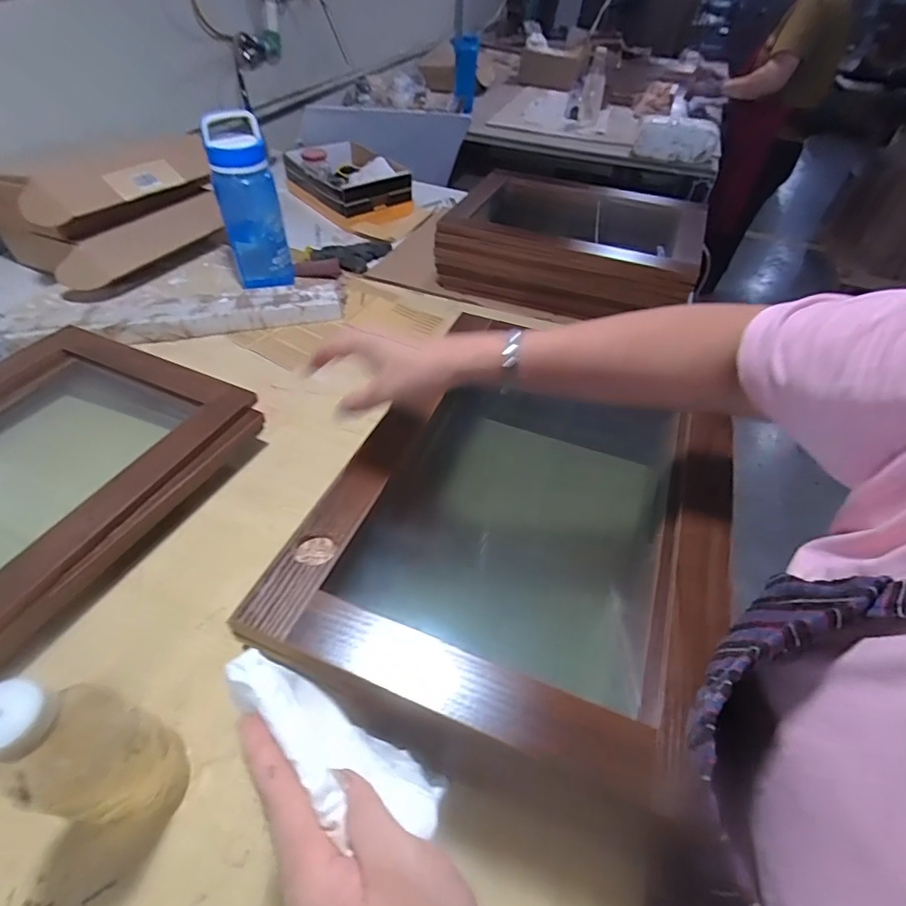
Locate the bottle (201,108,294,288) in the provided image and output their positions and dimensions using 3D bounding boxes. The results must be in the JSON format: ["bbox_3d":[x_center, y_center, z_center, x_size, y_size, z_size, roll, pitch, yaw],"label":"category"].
[{"bbox_3d":[-0.359,-0.428,0.880,0.101,0.283,0.075,-13,49,-15],"label":"bottle"}]

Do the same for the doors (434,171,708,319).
[{"bbox_3d":[0.245,-0.421,1.015,0.458,0.142,0.340,20,48,15],"label":"doors"}]

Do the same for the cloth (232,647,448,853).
[{"bbox_3d":[-0.061,0.162,0.273,0.119,0.097,0.054,32,53,24],"label":"cloth"}]

